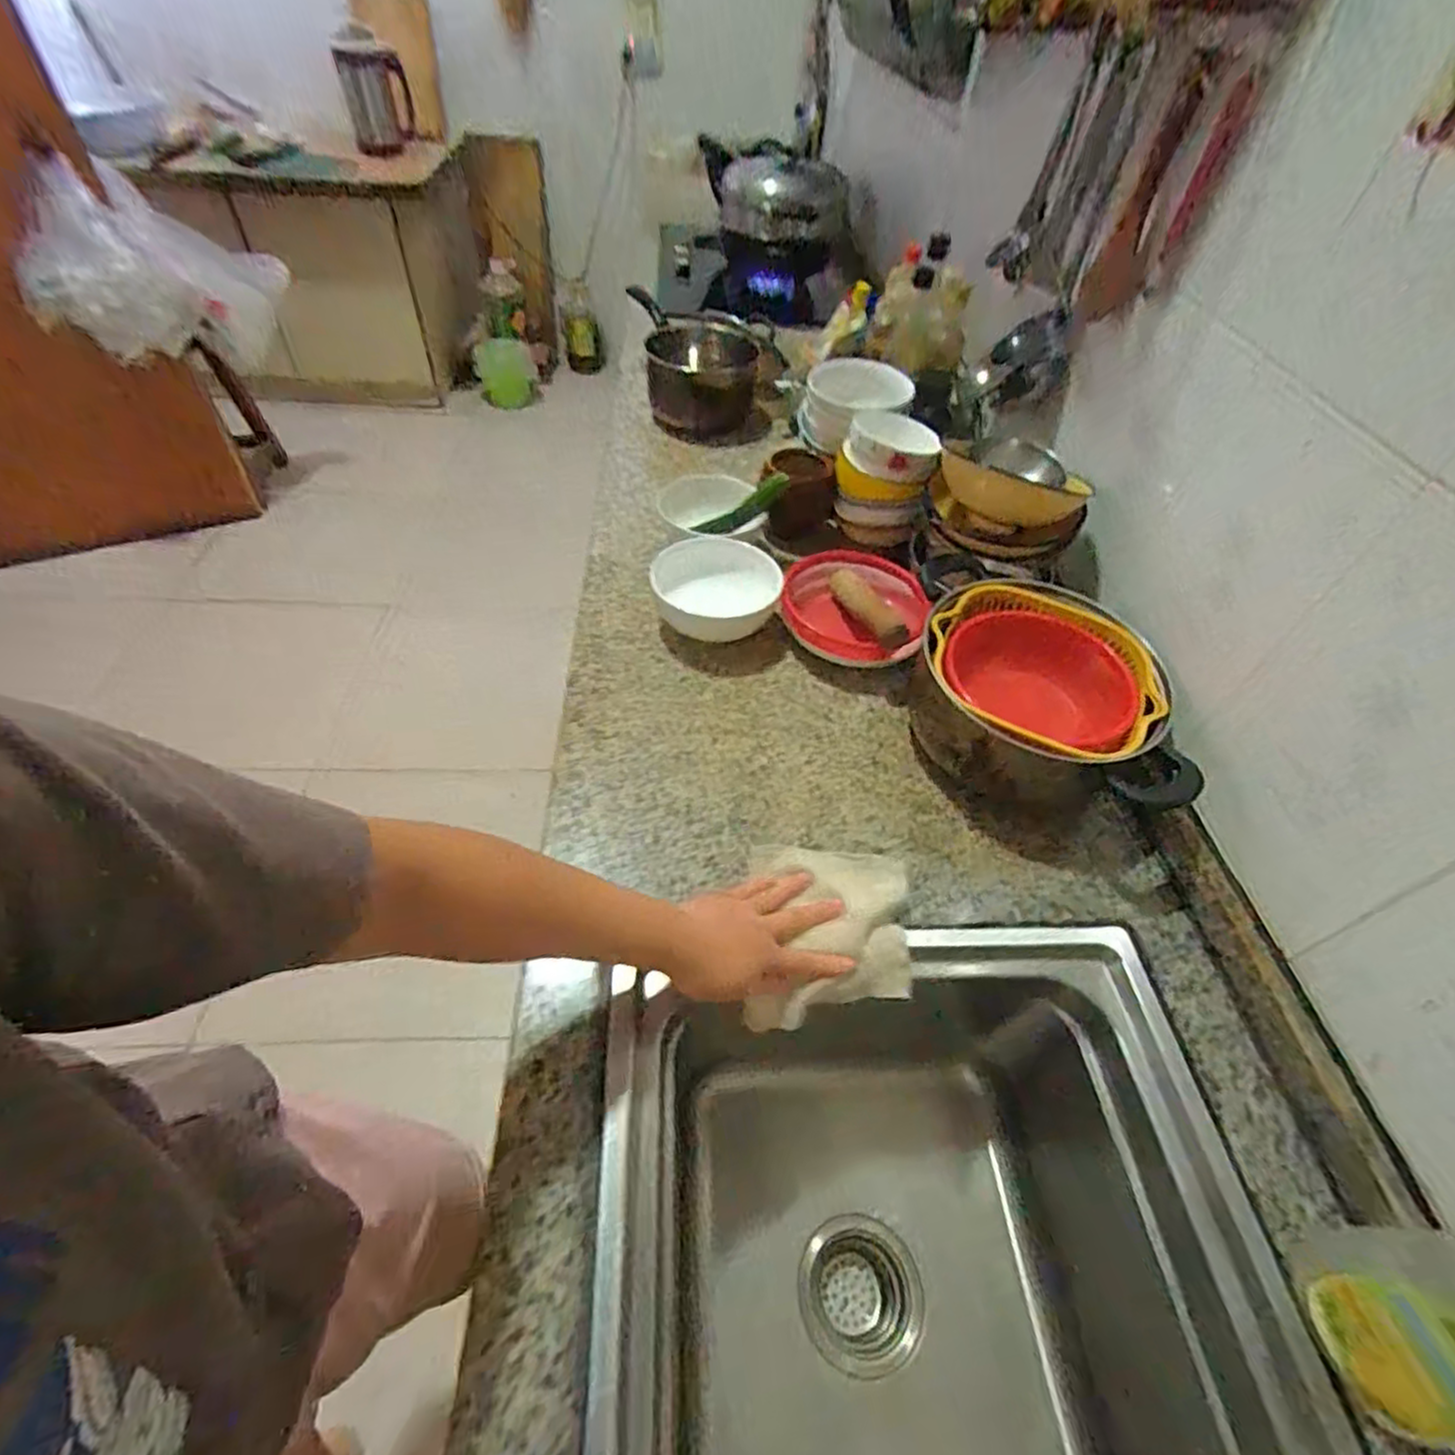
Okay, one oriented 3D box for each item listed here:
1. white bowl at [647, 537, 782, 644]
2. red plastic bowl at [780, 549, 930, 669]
[{"bbox_3d":[-0.014,-0.161,0.828,0.149,0.082,0.149,3,48,-3],"label":"white bowl"},{"bbox_3d":[0.152,-0.138,0.828,0.169,0.074,0.180,3,48,-3],"label":"red plastic bowl"}]

